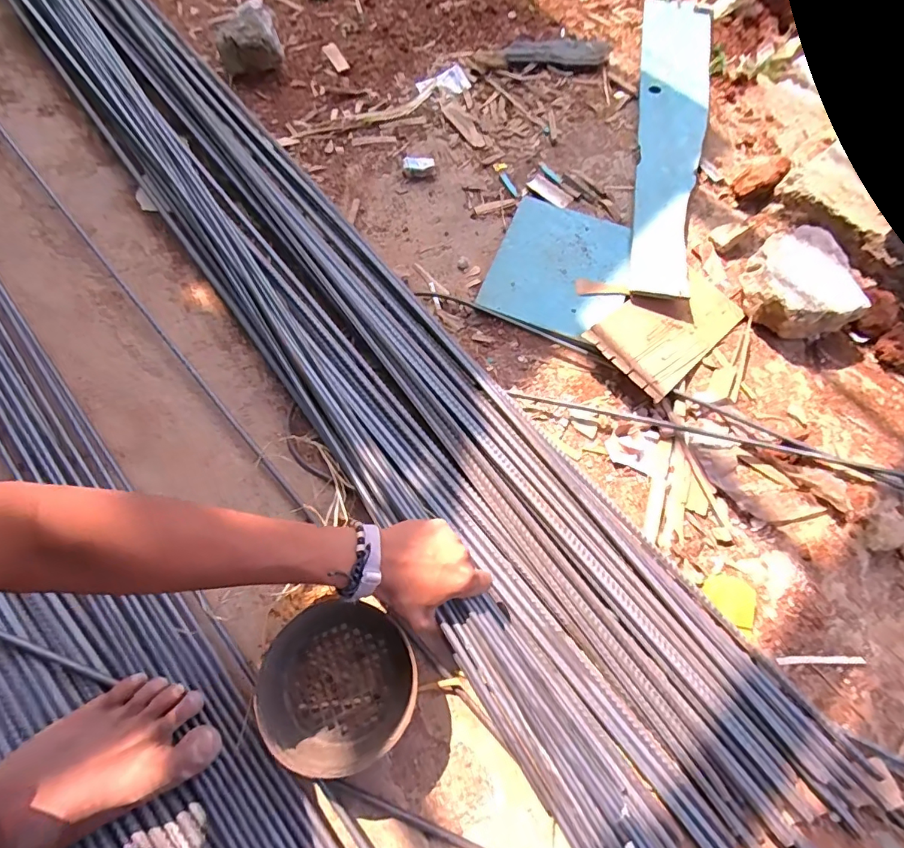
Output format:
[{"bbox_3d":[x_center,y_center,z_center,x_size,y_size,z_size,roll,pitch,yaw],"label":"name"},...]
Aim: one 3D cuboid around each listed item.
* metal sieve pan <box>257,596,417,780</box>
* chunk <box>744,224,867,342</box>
[{"bbox_3d":[-0.115,0.248,0.458,0.151,0.068,0.136,8,67,2],"label":"metal sieve pan"},{"bbox_3d":[0.486,-0.192,0.673,0.129,0.079,0.152,-17,69,-9],"label":"chunk"}]

